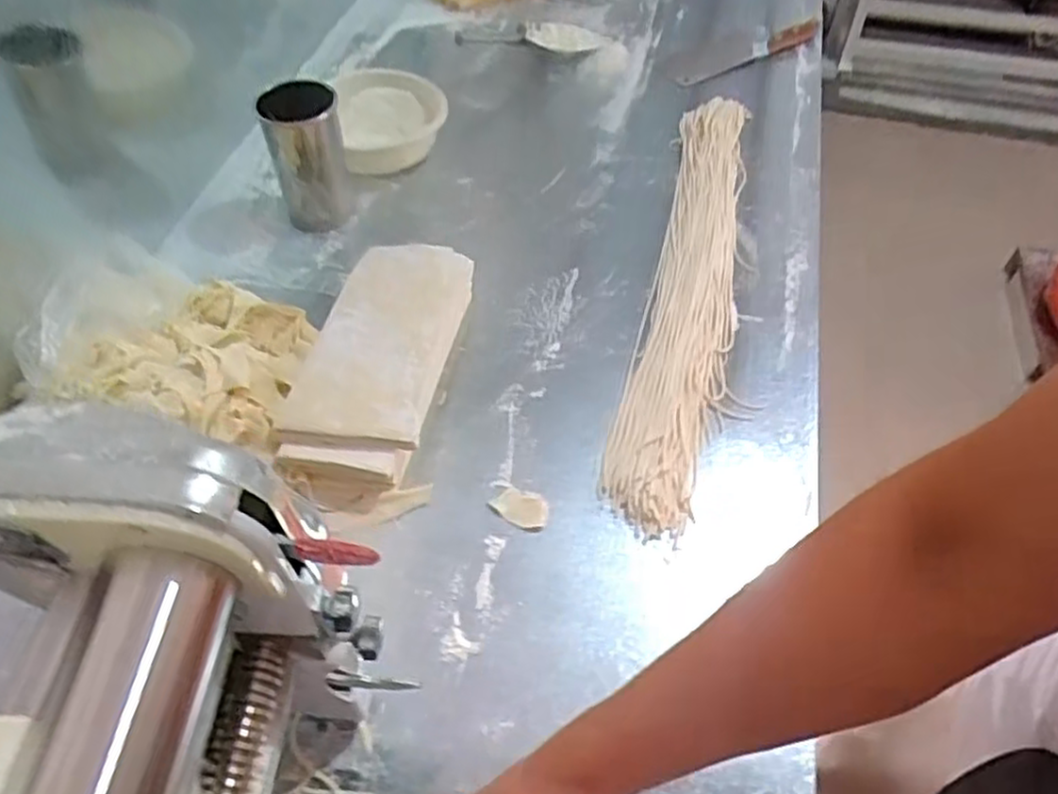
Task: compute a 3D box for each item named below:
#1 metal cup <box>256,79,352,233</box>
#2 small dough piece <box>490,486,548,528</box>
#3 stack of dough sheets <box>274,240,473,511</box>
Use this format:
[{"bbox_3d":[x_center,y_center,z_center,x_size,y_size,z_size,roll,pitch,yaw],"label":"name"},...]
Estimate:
[{"bbox_3d":[-0.267,-0.285,0.911,0.083,0.175,0.083,1,52,-1],"label":"metal cup"},{"bbox_3d":[-0.008,0.104,0.711,0.054,0.004,0.039,14,53,8],"label":"small dough piece"},{"bbox_3d":[-0.148,-0.040,0.773,0.138,0.072,0.312,10,52,5],"label":"stack of dough sheets"}]

